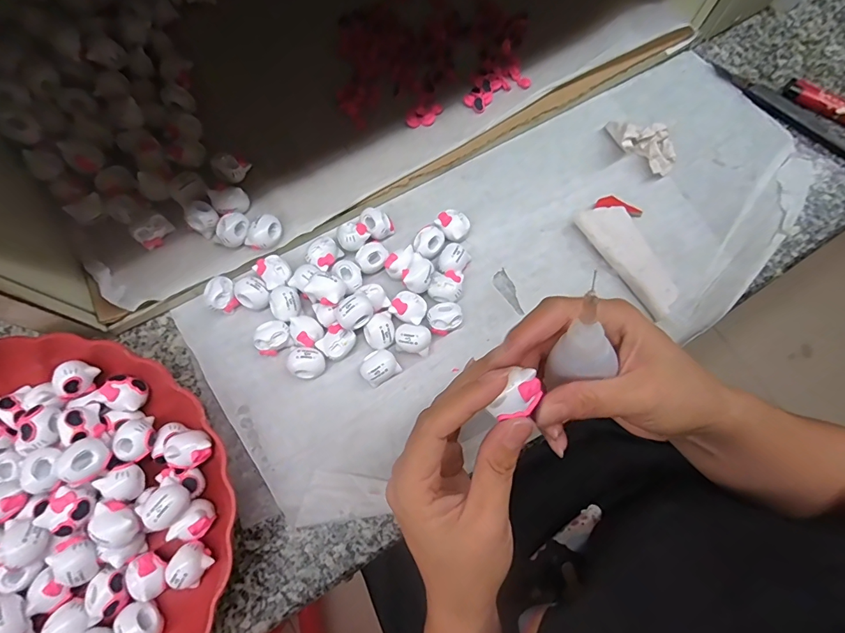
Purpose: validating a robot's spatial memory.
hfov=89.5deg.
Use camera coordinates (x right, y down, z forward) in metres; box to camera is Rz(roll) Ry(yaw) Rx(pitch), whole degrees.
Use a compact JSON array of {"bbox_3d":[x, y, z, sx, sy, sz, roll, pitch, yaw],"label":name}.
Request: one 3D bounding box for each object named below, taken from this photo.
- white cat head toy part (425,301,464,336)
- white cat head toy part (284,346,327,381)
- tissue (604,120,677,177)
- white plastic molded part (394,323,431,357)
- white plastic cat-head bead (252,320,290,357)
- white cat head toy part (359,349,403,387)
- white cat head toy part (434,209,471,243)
[{"bbox_3d":[0.017,0.001,0.311,0.025,0.018,0.021,-27,75,-6],"label":"white cat head toy part"},{"bbox_3d":[-0.081,0.033,0.298,0.024,0.019,0.022,0,75,2],"label":"white cat head toy part"},{"bbox_3d":[0.180,-0.144,0.346,0.062,0.025,0.034,31,78,10],"label":"tissue"},{"bbox_3d":[-0.007,0.016,0.305,0.025,0.018,0.021,5,75,3],"label":"white plastic molded part"},{"bbox_3d":[-0.107,0.015,0.303,0.019,0.018,0.026,43,80,12],"label":"white plastic cat-head bead"},{"bbox_3d":[-0.030,0.035,0.299,0.025,0.018,0.023,-35,76,-8],"label":"white cat head toy part"},{"bbox_3d":[0.025,-0.069,0.333,0.023,0.019,0.026,-34,76,-7],"label":"white cat head toy part"}]

